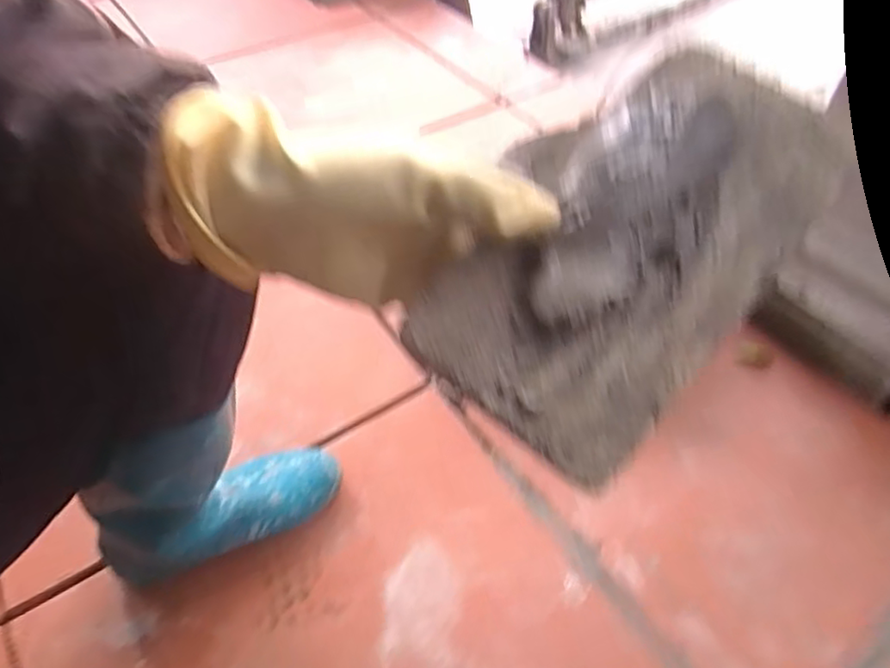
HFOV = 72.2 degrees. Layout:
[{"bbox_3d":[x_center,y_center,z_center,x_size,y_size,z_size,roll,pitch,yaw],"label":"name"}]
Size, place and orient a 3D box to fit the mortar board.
[{"bbox_3d":[0.080,-0.045,0.247,0.105,0.019,0.201,36,74,12],"label":"mortar board"}]

